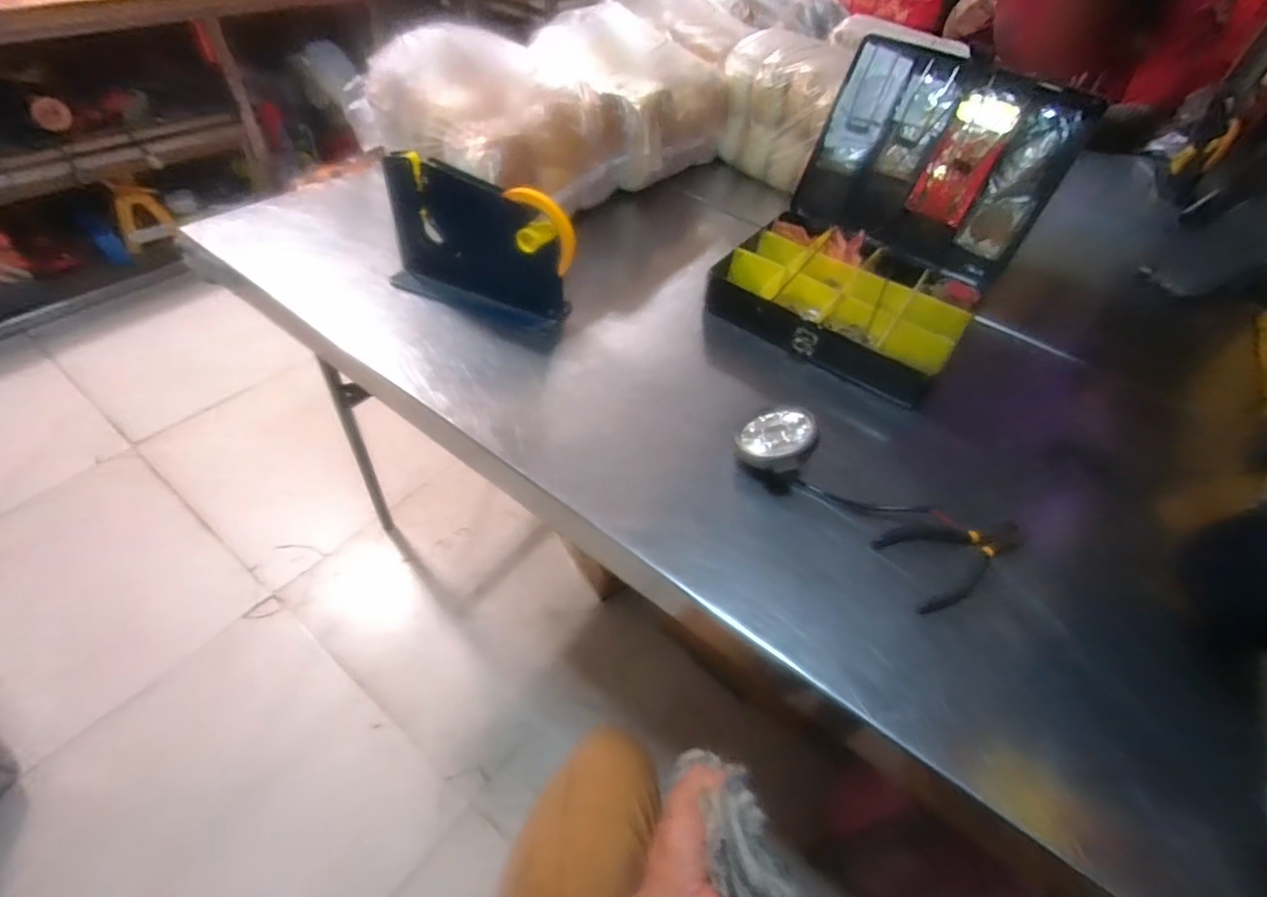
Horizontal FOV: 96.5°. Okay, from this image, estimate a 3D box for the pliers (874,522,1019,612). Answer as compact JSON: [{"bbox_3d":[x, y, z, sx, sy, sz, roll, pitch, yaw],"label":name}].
[{"bbox_3d":[0.297,0.094,0.522,0.141,0.018,0.077,-15,52,-19],"label":"pliers"}]

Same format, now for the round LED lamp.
[{"bbox_3d":[0.202,0.011,0.560,0.203,0.051,0.093,10,48,2],"label":"round LED lamp"}]

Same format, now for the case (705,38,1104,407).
[{"bbox_3d":[0.311,-0.289,0.705,0.304,0.255,0.352,31,52,20],"label":"case"}]

